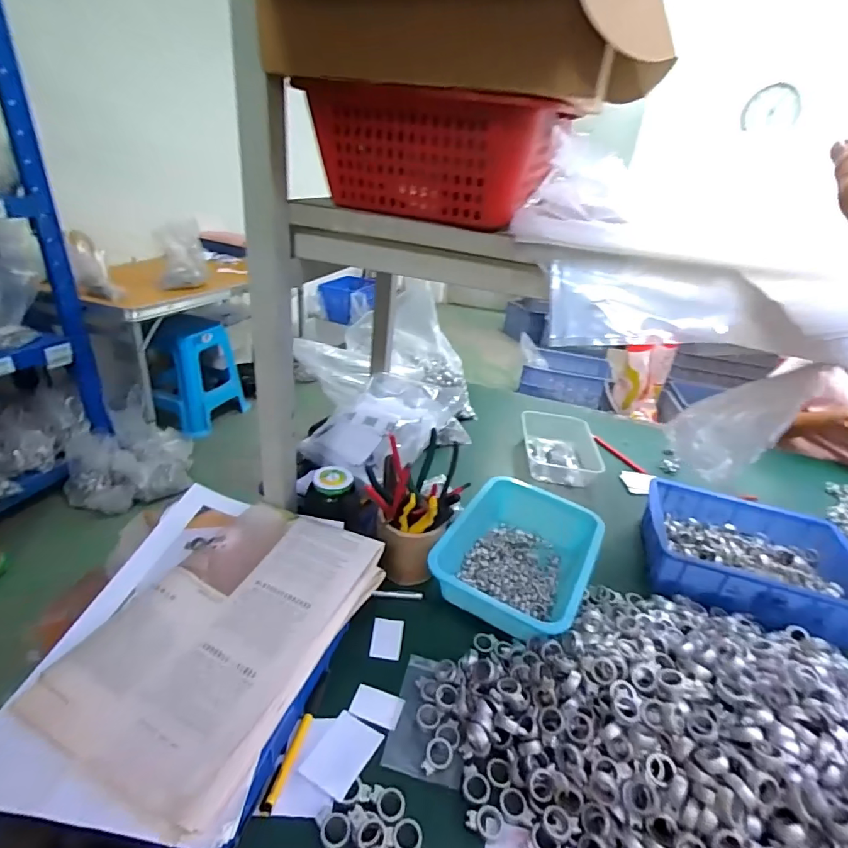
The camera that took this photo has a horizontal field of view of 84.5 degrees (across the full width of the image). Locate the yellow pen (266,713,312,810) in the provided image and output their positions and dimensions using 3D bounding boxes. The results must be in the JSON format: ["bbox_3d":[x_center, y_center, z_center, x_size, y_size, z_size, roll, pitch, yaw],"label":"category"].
[{"bbox_3d":[-0.131,0.329,0.459,0.010,0.008,0.084,12,29,10],"label":"yellow pen"}]

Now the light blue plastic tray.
[{"bbox_3d":[0.148,0.189,0.700,0.195,0.070,0.271,20,31,23],"label":"light blue plastic tray"}]

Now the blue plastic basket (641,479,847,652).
[{"bbox_3d":[0.504,0.204,0.730,0.296,0.069,0.204,15,29,14],"label":"blue plastic basket"}]

